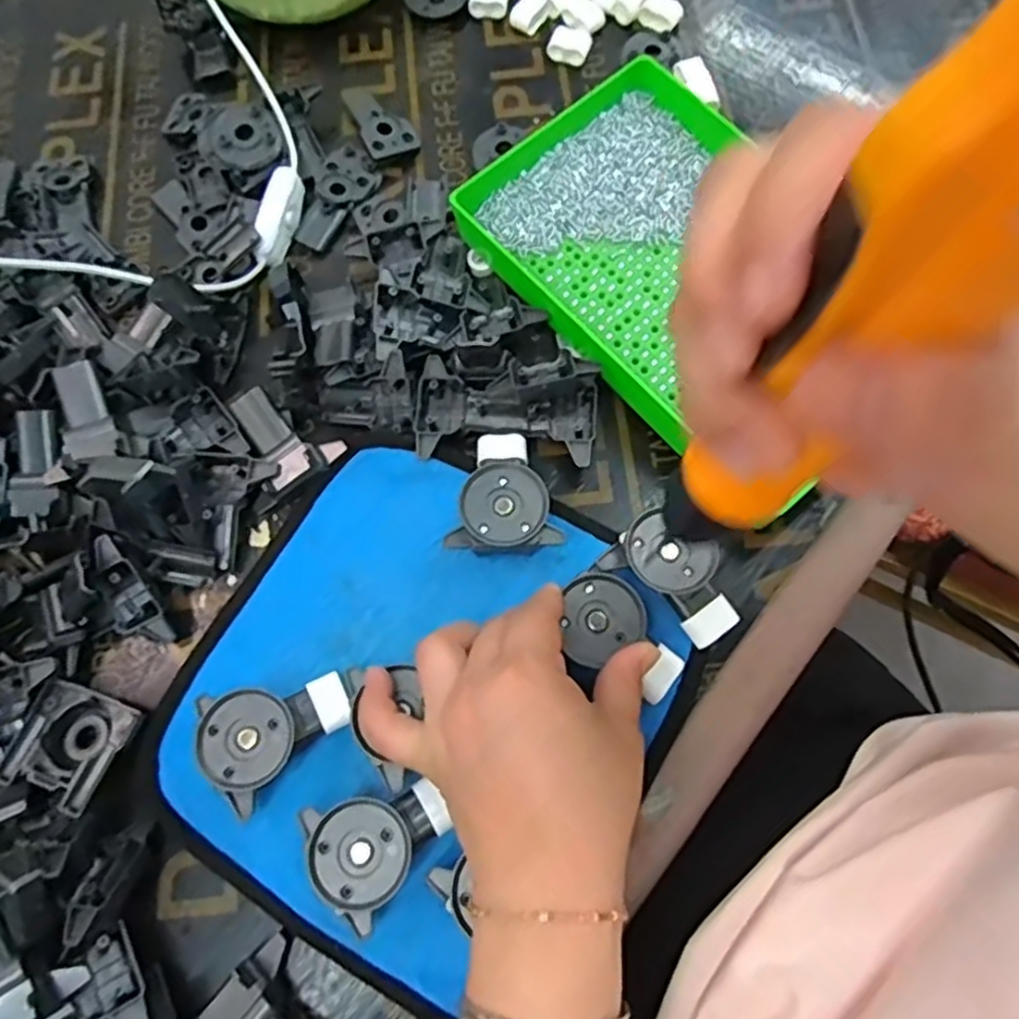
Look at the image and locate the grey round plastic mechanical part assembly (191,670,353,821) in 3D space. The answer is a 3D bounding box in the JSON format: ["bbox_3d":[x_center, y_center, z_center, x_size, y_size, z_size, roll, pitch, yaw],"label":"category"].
[{"bbox_3d":[-0.110,0.096,0.333,0.064,0.025,0.052,-38,75,-10],"label":"grey round plastic mechanical part assembly"}]

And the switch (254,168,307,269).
[{"bbox_3d":[-0.136,-0.175,0.428,0.016,0.014,0.059,8,73,4],"label":"switch"}]

